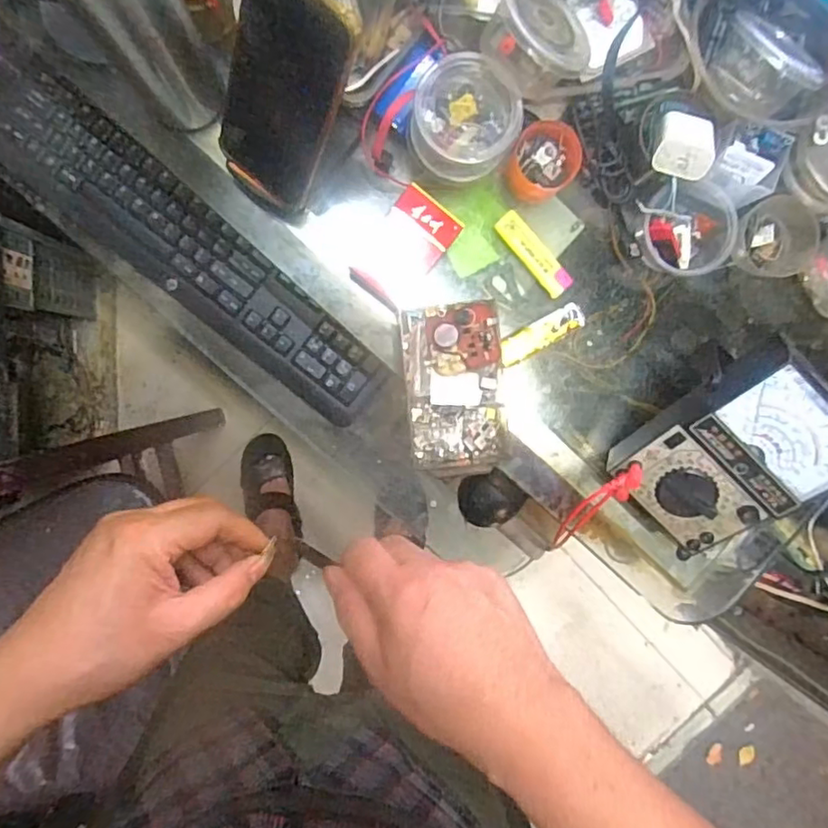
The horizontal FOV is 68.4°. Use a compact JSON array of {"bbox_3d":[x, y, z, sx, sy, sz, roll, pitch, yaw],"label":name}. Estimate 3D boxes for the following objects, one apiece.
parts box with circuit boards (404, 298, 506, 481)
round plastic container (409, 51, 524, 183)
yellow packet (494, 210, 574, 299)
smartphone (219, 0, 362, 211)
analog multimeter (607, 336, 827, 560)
[{"bbox_3d":[0.034,-0.021,0.512,0.079,0.043,0.140,-6,94,-4],"label":"parts box with circuit boards"},{"bbox_3d":[0.038,-0.222,0.461,0.077,0.051,0.073,0,94,-4],"label":"round plastic container"},{"bbox_3d":[0.102,-0.136,0.520,0.023,0.009,0.081,-40,95,-1],"label":"yellow packet"},{"bbox_3d":[-0.092,-0.222,0.421,0.086,0.167,0.016,43,58,-3],"label":"smartphone"},{"bbox_3d":[0.247,0.034,0.478,0.129,0.037,0.170,44,124,-3],"label":"analog multimeter"}]

